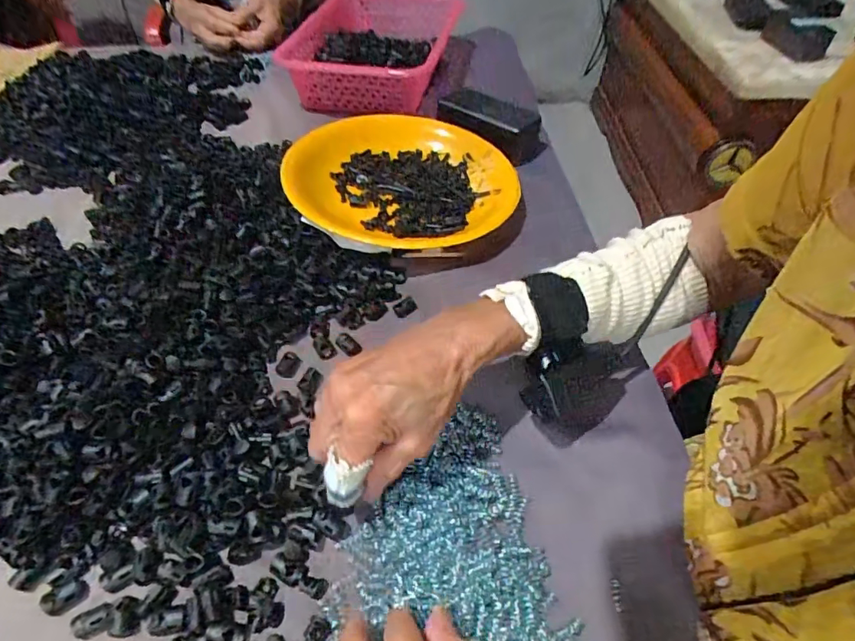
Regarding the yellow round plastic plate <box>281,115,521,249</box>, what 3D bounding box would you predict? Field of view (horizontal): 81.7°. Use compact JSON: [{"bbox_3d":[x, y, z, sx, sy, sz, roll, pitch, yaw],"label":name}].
[{"bbox_3d":[-0.026,-0.153,0.534,0.246,0.053,0.228,-1,49,1],"label":"yellow round plastic plate"}]

